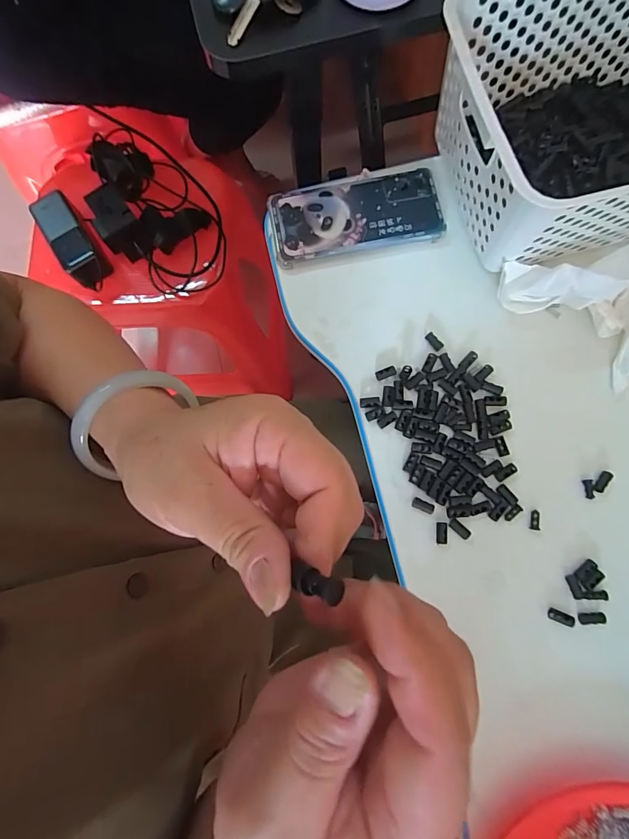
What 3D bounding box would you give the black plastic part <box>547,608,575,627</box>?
[{"bbox_3d":[0.196,0.157,0.317,0.020,0.004,0.009,21,80,5],"label":"black plastic part"}]

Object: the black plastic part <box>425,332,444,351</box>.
[{"bbox_3d":[0.112,-0.073,0.375,0.009,0.004,0.019,-36,81,-6],"label":"black plastic part"}]

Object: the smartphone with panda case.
[{"bbox_3d":[0.039,-0.197,0.387,0.158,0.014,0.077,-10,79,-1],"label":"smartphone with panda case"}]

